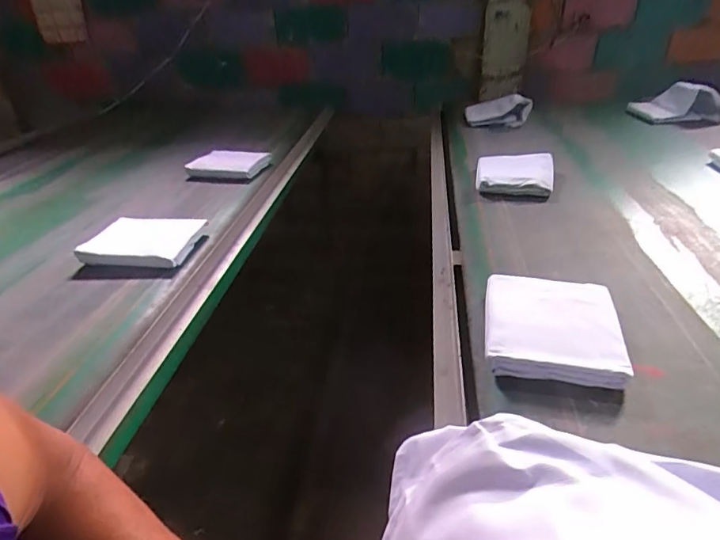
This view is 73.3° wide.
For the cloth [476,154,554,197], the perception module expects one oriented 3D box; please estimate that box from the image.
[{"bbox_3d":[0.451,-0.282,1.427,0.216,0.071,0.262,5,32,16],"label":"cloth"}]

